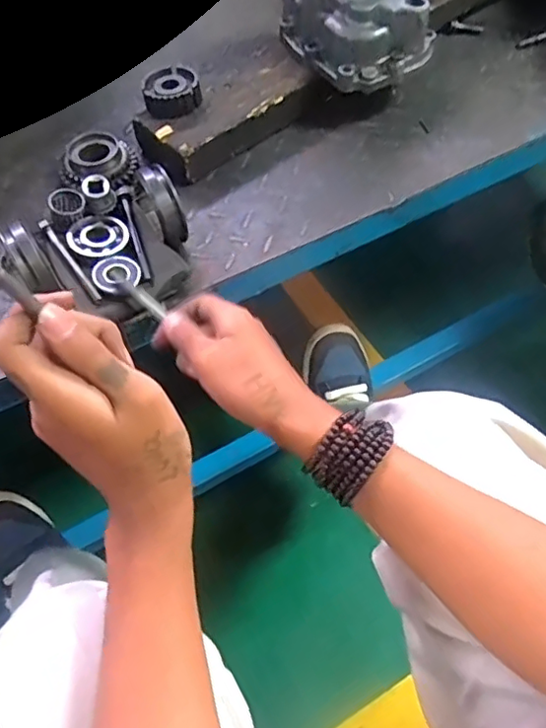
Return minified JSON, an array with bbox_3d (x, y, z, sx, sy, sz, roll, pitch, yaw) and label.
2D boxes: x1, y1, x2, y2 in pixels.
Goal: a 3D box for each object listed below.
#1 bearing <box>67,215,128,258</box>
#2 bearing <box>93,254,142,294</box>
[{"bbox_3d":[-0.152,-0.112,0.503,0.050,0.009,0.051,0,59,1],"label":"bearing"},{"bbox_3d":[-0.130,-0.076,0.484,0.037,0.010,0.038,0,59,1],"label":"bearing"}]

